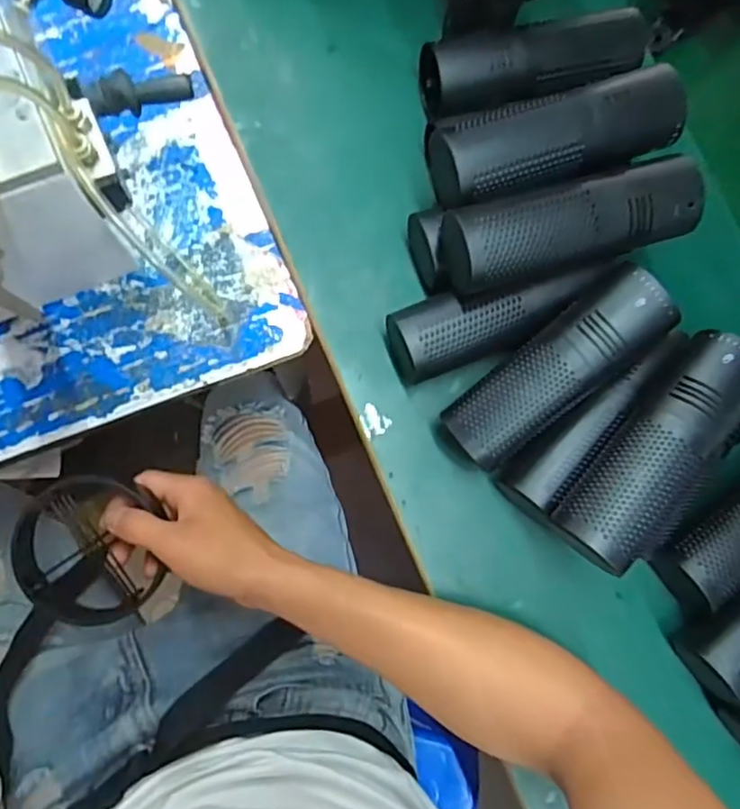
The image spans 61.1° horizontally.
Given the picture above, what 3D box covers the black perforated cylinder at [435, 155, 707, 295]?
[{"bbox_3d":[0.133,-0.116,0.413,0.160,0.051,0.050,-13,84,-6],"label":"black perforated cylinder"}]

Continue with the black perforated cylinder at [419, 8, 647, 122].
[{"bbox_3d":[0.123,-0.257,0.481,0.163,0.058,0.062,-17,84,-6],"label":"black perforated cylinder"}]

